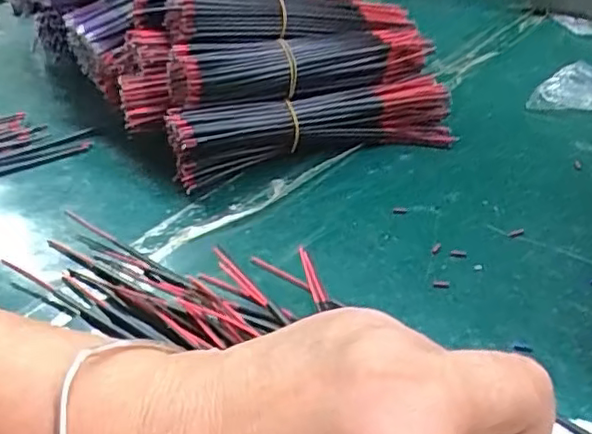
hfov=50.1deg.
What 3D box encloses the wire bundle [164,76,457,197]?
[{"bbox_3d":[0.012,-0.063,0.434,0.198,0.048,0.043,-12,35,-9],"label":"wire bundle"}]

